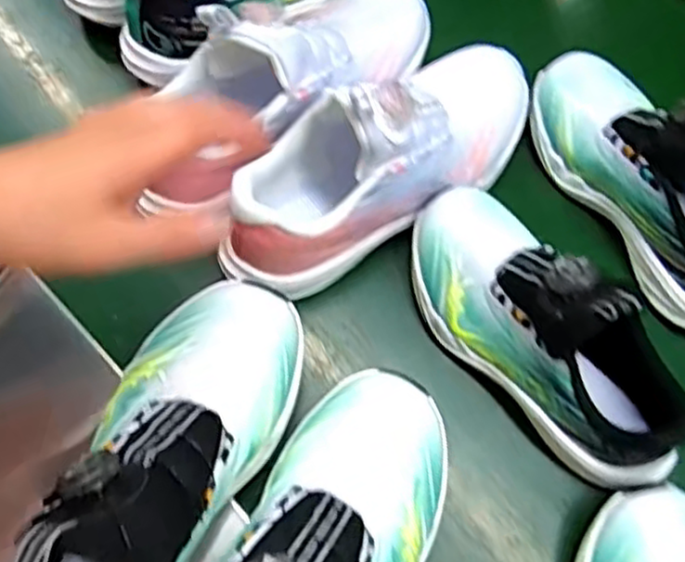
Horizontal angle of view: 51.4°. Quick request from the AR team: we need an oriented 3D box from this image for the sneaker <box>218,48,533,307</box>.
[{"bbox_3d":[0.029,-0.089,0.468,0.249,0.121,0.087,-38,76,-14],"label":"sneaker"}]

